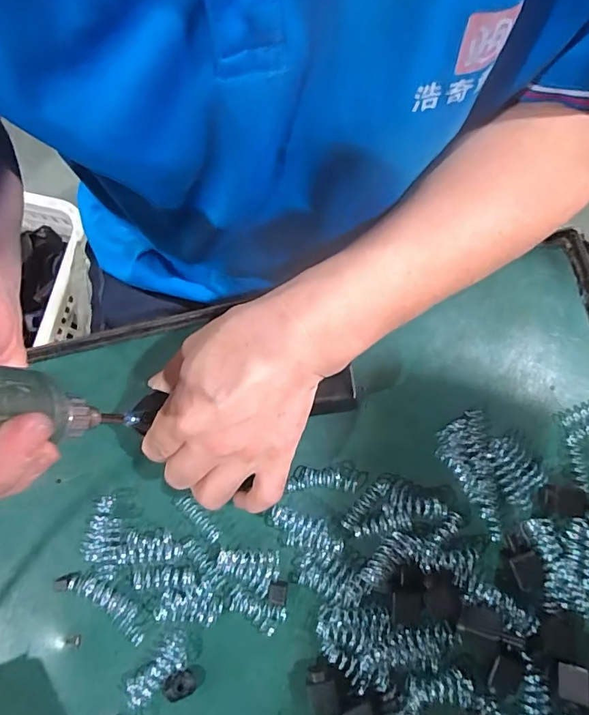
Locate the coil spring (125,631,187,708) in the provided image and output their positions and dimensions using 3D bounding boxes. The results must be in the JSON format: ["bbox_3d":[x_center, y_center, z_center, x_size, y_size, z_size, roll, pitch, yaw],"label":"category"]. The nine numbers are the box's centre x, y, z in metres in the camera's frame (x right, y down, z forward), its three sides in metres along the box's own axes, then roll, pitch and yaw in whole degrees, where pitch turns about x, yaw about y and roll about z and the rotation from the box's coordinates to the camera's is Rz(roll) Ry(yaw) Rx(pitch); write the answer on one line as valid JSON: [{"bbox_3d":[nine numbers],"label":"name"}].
[{"bbox_3d":[-0.086,0.200,0.298,0.020,0.013,0.048,43,82,10],"label":"coil spring"}]

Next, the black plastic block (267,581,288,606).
[{"bbox_3d":[-0.011,0.157,0.309,0.012,0.004,0.015,11,78,4],"label":"black plastic block"}]

